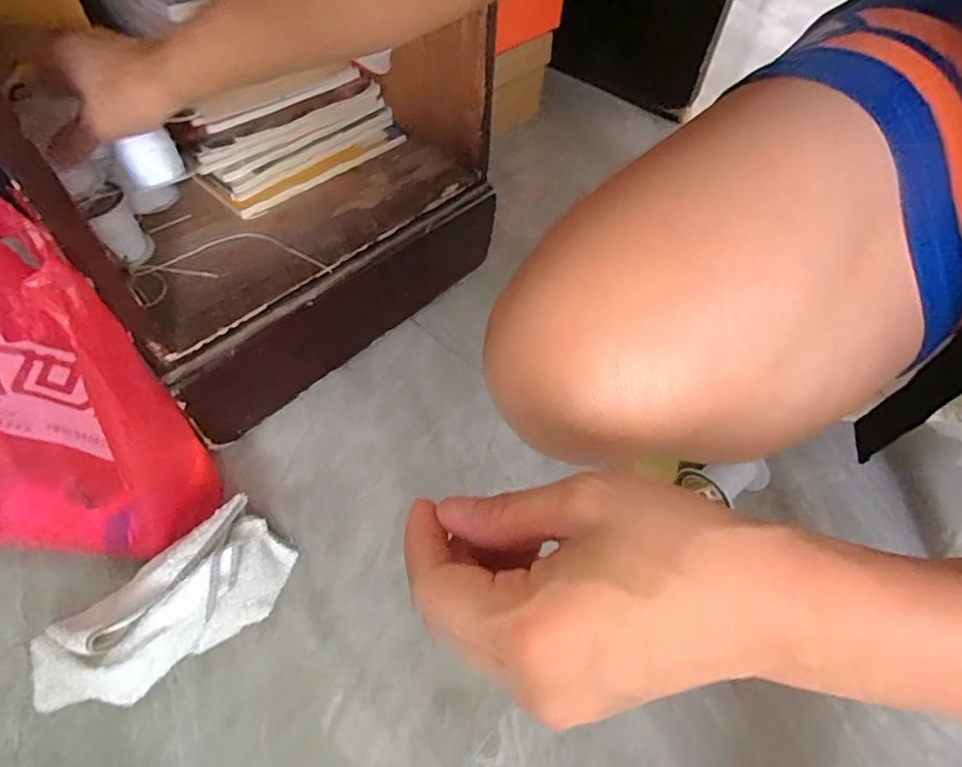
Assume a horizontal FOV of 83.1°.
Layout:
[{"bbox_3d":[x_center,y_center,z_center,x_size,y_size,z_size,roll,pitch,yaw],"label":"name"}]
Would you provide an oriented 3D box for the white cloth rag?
[{"bbox_3d":[-0.236,0.171,0.407,0.188,0.066,0.087,-37,66,-26],"label":"white cloth rag"}]

